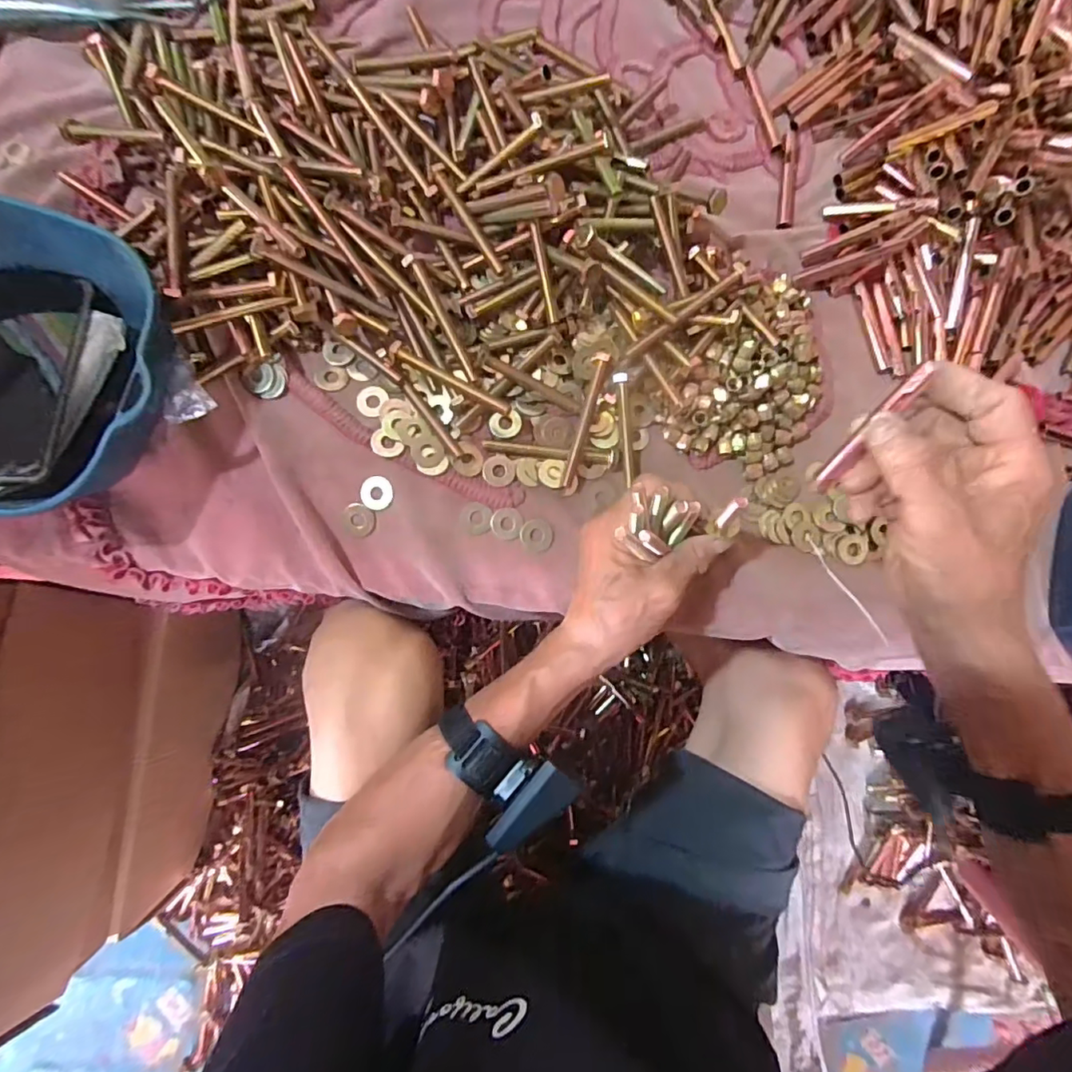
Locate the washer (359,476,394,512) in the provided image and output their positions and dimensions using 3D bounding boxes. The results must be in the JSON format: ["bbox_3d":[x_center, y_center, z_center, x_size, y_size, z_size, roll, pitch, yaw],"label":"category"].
[{"bbox_3d":[-0.122,-0.033,0.423,0.025,0.004,0.024,0,84,-4],"label":"washer"}]

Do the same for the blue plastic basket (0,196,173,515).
[{"bbox_3d":[-0.341,-0.111,0.374,0.189,0.077,0.190,0,84,-4],"label":"blue plastic basket"}]

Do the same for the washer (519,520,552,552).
[{"bbox_3d":[0.001,-0.001,0.430,0.025,0.004,0.024,-4,84,-5],"label":"washer"}]

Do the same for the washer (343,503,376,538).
[{"bbox_3d":[-0.135,-0.012,0.425,0.023,0.004,0.025,0,84,-4],"label":"washer"}]

